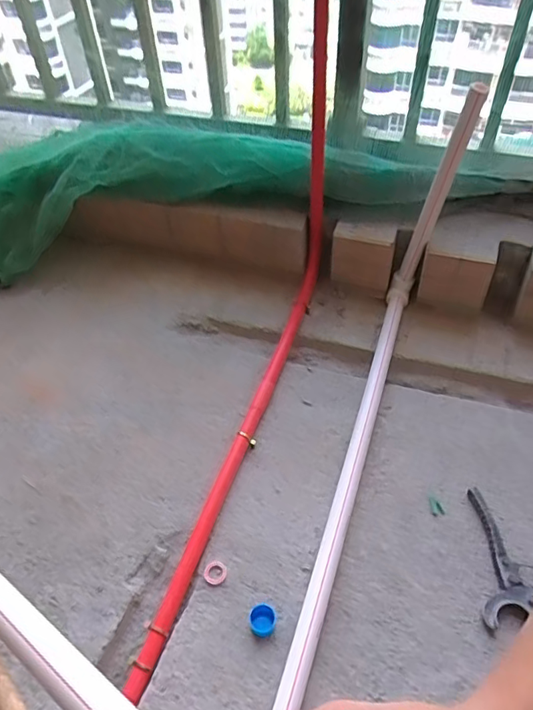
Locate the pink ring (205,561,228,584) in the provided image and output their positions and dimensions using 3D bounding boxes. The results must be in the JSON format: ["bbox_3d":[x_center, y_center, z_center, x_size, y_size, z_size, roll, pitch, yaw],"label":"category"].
[{"bbox_3d":[-0.059,0.252,0.596,0.026,0.004,0.025,-1,50,1],"label":"pink ring"}]

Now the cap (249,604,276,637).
[{"bbox_3d":[-0.004,0.290,0.560,0.028,0.015,0.030,-1,50,1],"label":"cap"}]

